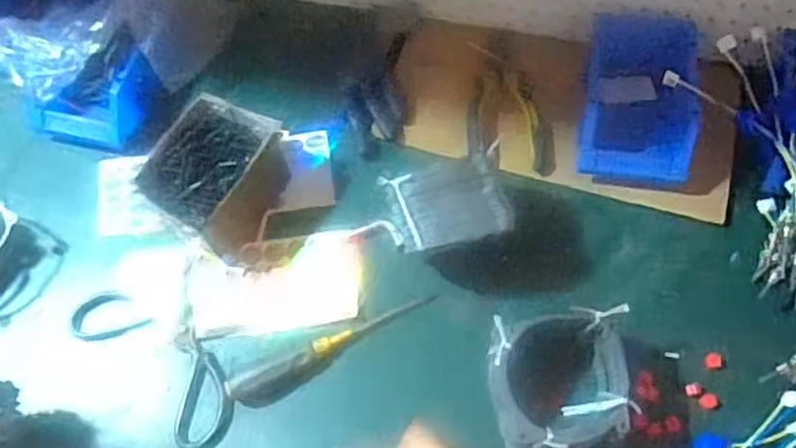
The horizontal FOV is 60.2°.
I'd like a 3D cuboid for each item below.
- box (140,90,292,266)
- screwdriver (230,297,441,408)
[{"bbox_3d":[-0.191,-0.053,0.744,0.110,0.099,0.157,23,67,12],"label":"box"},{"bbox_3d":[-0.062,0.127,0.696,0.220,0.036,0.029,-26,67,-11],"label":"screwdriver"}]

